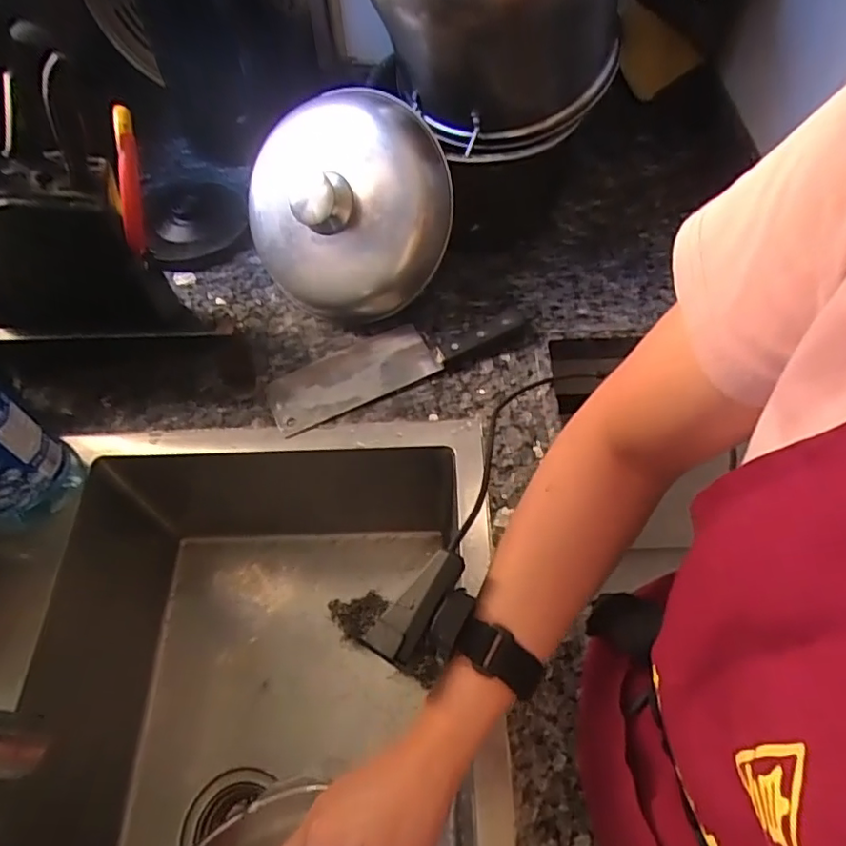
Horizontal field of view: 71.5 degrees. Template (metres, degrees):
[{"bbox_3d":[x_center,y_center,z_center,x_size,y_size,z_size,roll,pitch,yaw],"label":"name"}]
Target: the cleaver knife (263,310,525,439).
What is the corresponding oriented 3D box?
[{"bbox_3d":[-0.028,-0.072,0.605,0.268,0.022,0.074,-24,61,-13],"label":"cleaver knife"}]

